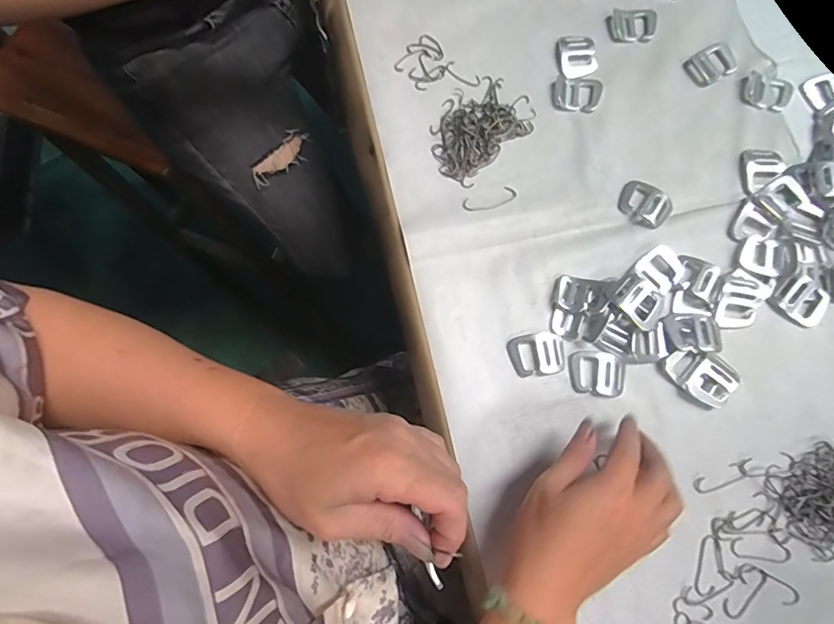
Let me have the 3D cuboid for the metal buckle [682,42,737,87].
[{"bbox_3d":[0.283,-0.239,0.452,0.050,0.004,0.035,-27,79,-4],"label":"metal buckle"}]

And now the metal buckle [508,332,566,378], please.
[{"bbox_3d":[0.101,0.036,0.392,0.045,0.004,0.035,-8,78,-1],"label":"metal buckle"}]

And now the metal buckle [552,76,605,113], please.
[{"bbox_3d":[0.152,-0.206,0.444,0.046,0.004,0.036,-1,78,1],"label":"metal buckle"}]

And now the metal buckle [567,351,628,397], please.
[{"bbox_3d":[0.149,0.051,0.387,0.047,0.004,0.035,7,78,2],"label":"metal buckle"}]

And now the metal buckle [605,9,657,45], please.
[{"bbox_3d":[0.210,-0.280,0.459,0.046,0.004,0.036,3,78,2],"label":"metal buckle"}]

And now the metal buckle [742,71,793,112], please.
[{"bbox_3d":[0.330,-0.207,0.442,0.044,0.004,0.036,20,79,5],"label":"metal buckle"}]

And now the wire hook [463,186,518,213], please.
[{"bbox_3d":[0.066,-0.101,0.421,0.049,0.004,0.017,-19,79,-3],"label":"wire hook"}]

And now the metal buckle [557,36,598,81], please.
[{"bbox_3d":[0.155,-0.246,0.451,0.036,0.004,0.046,-6,78,0],"label":"metal buckle"}]

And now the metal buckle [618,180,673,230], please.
[{"bbox_3d":[0.204,-0.097,0.418,0.037,0.008,0.046,-44,81,-8],"label":"metal buckle"}]

